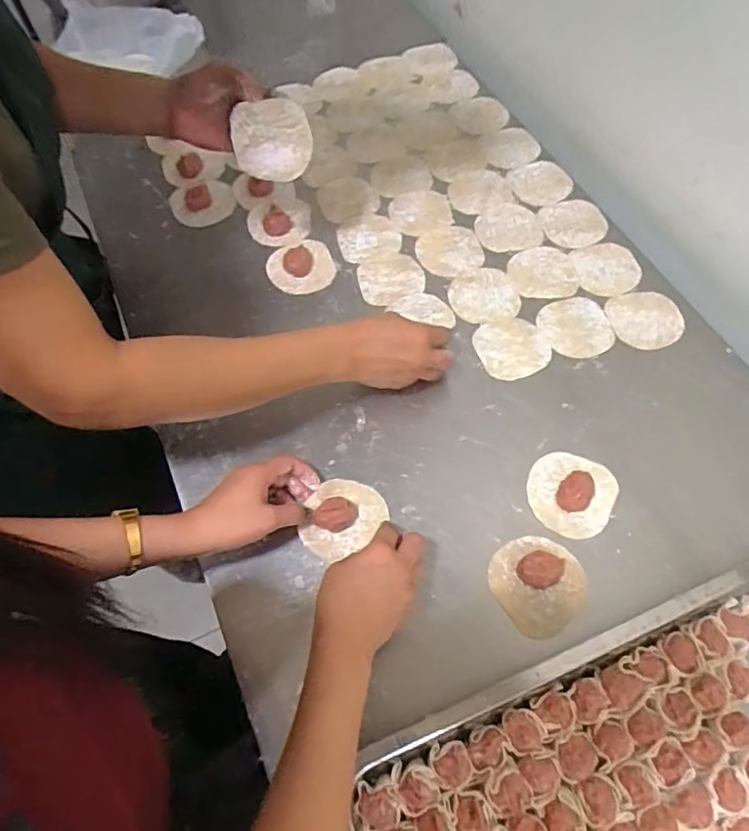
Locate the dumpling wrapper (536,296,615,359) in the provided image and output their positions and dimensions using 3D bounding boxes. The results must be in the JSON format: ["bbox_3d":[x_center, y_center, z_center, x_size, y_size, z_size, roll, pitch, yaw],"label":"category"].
[{"bbox_3d":[0.230,-0.100,0.663,0.076,0.004,0.080,-1,61,1],"label":"dumpling wrapper"}]

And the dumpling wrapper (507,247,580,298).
[{"bbox_3d":[0.202,-0.173,0.701,0.079,0.005,0.077,-1,61,1],"label":"dumpling wrapper"}]

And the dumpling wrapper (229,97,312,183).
[{"bbox_3d":[-0.105,-0.282,0.605,0.077,0.076,0.012,-6,40,2],"label":"dumpling wrapper"}]

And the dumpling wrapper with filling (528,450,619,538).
[{"bbox_3d":[0.190,0.074,0.561,0.079,0.011,0.081,-1,61,1],"label":"dumpling wrapper with filling"}]

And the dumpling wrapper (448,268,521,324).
[{"bbox_3d":[0.128,-0.141,0.688,0.077,0.006,0.074,-1,63,3],"label":"dumpling wrapper"}]

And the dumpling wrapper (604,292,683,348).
[{"bbox_3d":[0.311,-0.109,0.665,0.086,0.008,0.077,-10,61,-4],"label":"dumpling wrapper"}]

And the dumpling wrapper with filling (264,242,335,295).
[{"bbox_3d":[-0.090,-0.182,0.711,0.079,0.018,0.073,-1,61,1],"label":"dumpling wrapper with filling"}]

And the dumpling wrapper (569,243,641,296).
[{"bbox_3d":[0.281,-0.177,0.700,0.075,0.004,0.079,-6,61,-2],"label":"dumpling wrapper"}]

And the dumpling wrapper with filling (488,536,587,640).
[{"bbox_3d":[0.148,0.147,0.520,0.081,0.019,0.081,-1,61,1],"label":"dumpling wrapper with filling"}]

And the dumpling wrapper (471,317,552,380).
[{"bbox_3d":[0.153,-0.076,0.654,0.078,0.005,0.076,-1,64,2],"label":"dumpling wrapper"}]

